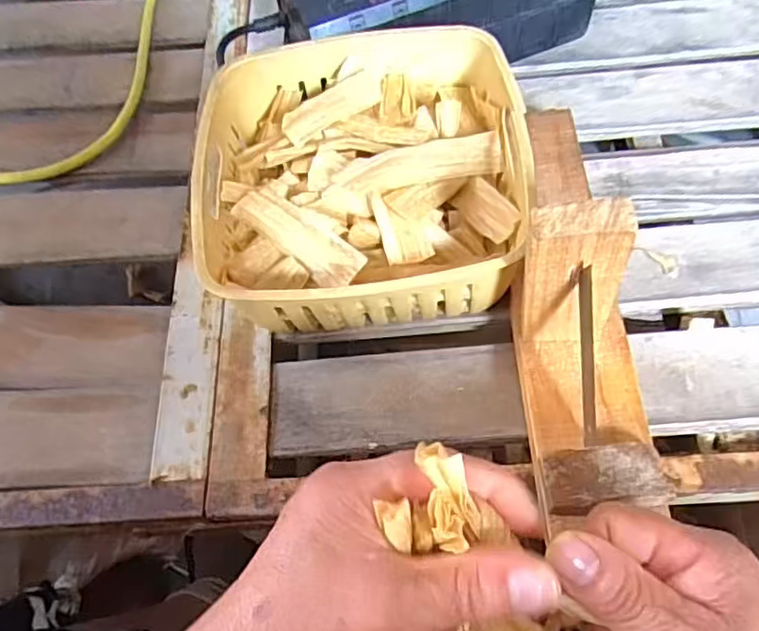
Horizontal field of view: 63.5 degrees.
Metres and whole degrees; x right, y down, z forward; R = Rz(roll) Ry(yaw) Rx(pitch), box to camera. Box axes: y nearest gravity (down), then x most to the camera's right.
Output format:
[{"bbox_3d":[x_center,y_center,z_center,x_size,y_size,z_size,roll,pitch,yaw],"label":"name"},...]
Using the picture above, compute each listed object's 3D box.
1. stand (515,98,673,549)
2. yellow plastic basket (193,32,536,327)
[{"bbox_3d":[0.099,-0.037,0.316,0.064,0.109,0.264,-4,61,2],"label":"stand"},{"bbox_3d":[-0.010,-0.079,0.383,0.182,0.087,0.180,-6,62,-2],"label":"yellow plastic basket"}]

